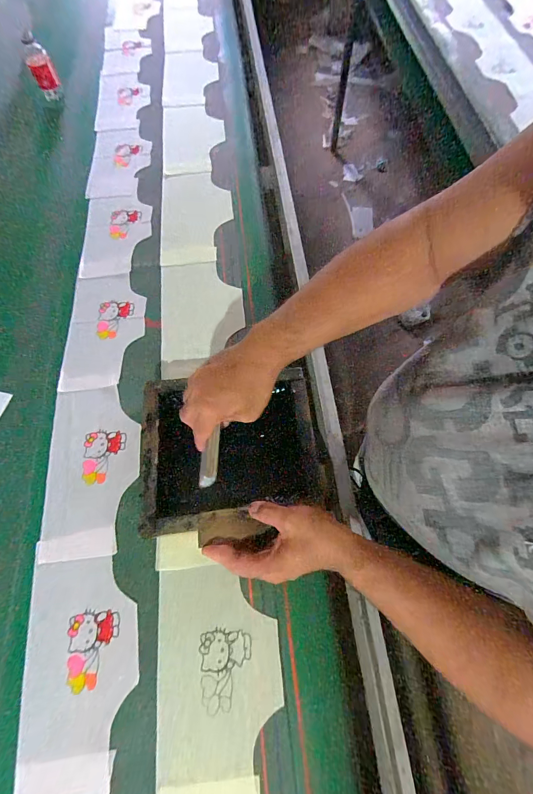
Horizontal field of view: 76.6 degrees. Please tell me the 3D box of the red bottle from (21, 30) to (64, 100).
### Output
[{"bbox_3d":[-0.568,-0.830,0.856,0.057,0.135,0.044,-24,69,-9],"label":"red bottle"}]

